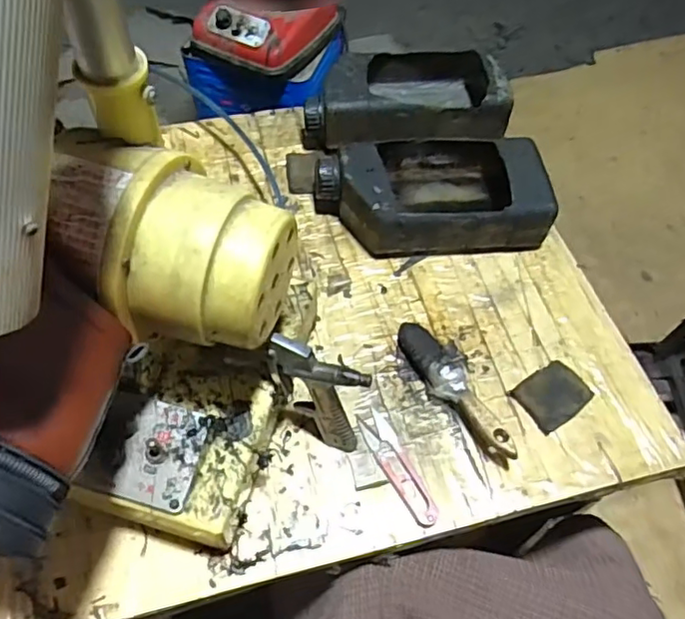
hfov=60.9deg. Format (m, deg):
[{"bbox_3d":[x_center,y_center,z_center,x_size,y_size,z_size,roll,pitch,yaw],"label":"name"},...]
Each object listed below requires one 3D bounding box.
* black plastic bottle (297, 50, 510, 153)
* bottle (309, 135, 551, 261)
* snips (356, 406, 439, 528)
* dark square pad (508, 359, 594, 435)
[{"bbox_3d":[0.068,-0.241,0.662,0.221,0.070,0.119,-4,59,-6],"label":"black plastic bottle"},{"bbox_3d":[0.088,-0.119,0.590,0.225,0.062,0.122,-3,59,-5],"label":"bottle"},{"bbox_3d":[0.043,0.125,0.466,0.025,0.007,0.100,-21,62,-16],"label":"snips"},{"bbox_3d":[0.184,0.073,0.506,0.061,0.013,0.047,-30,65,-20],"label":"dark square pad"}]

